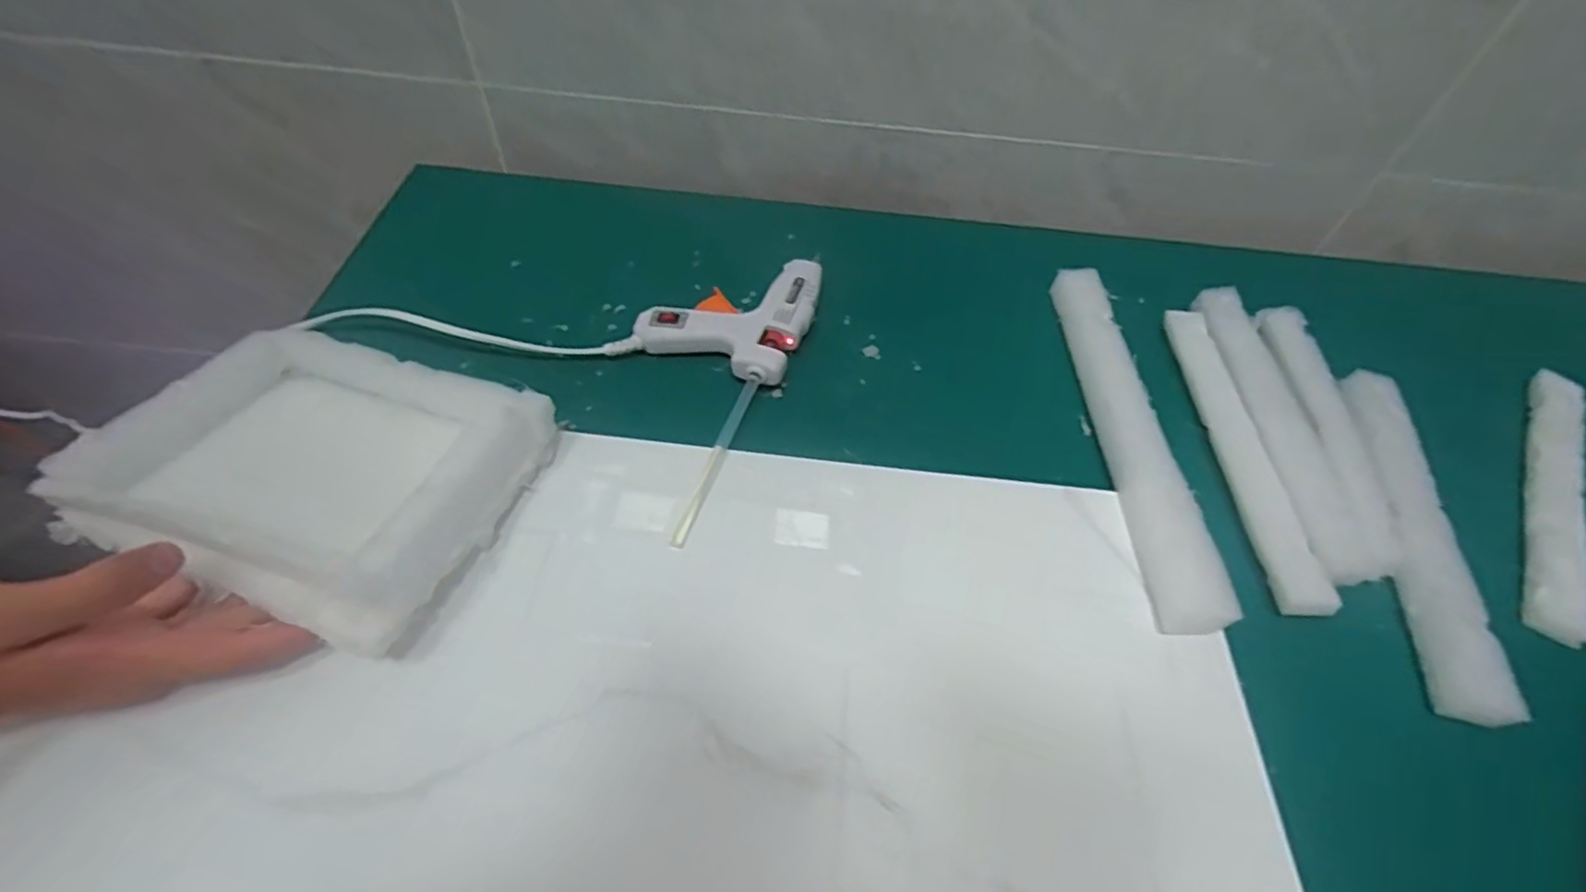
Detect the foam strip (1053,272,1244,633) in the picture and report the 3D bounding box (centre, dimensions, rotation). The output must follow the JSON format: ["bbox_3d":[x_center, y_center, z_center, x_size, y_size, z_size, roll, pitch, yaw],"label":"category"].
[{"bbox_3d":[0.221,-0.017,0.454,0.034,0.026,0.291,3,53,-2],"label":"foam strip"}]

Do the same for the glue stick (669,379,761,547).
[{"bbox_3d":[-0.047,0.007,0.423,0.010,0.008,0.125,16,54,7],"label":"glue stick"}]

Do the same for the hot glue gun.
[{"bbox_3d":[-0.048,-0.101,0.498,0.123,0.021,0.124,14,54,6],"label":"hot glue gun"}]

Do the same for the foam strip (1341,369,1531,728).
[{"bbox_3d":[0.385,0.045,0.425,0.039,0.016,0.244,14,54,6],"label":"foam strip"}]

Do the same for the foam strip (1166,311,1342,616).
[{"bbox_3d":[0.298,-0.002,0.458,0.027,0.014,0.239,4,53,-2],"label":"foam strip"}]

